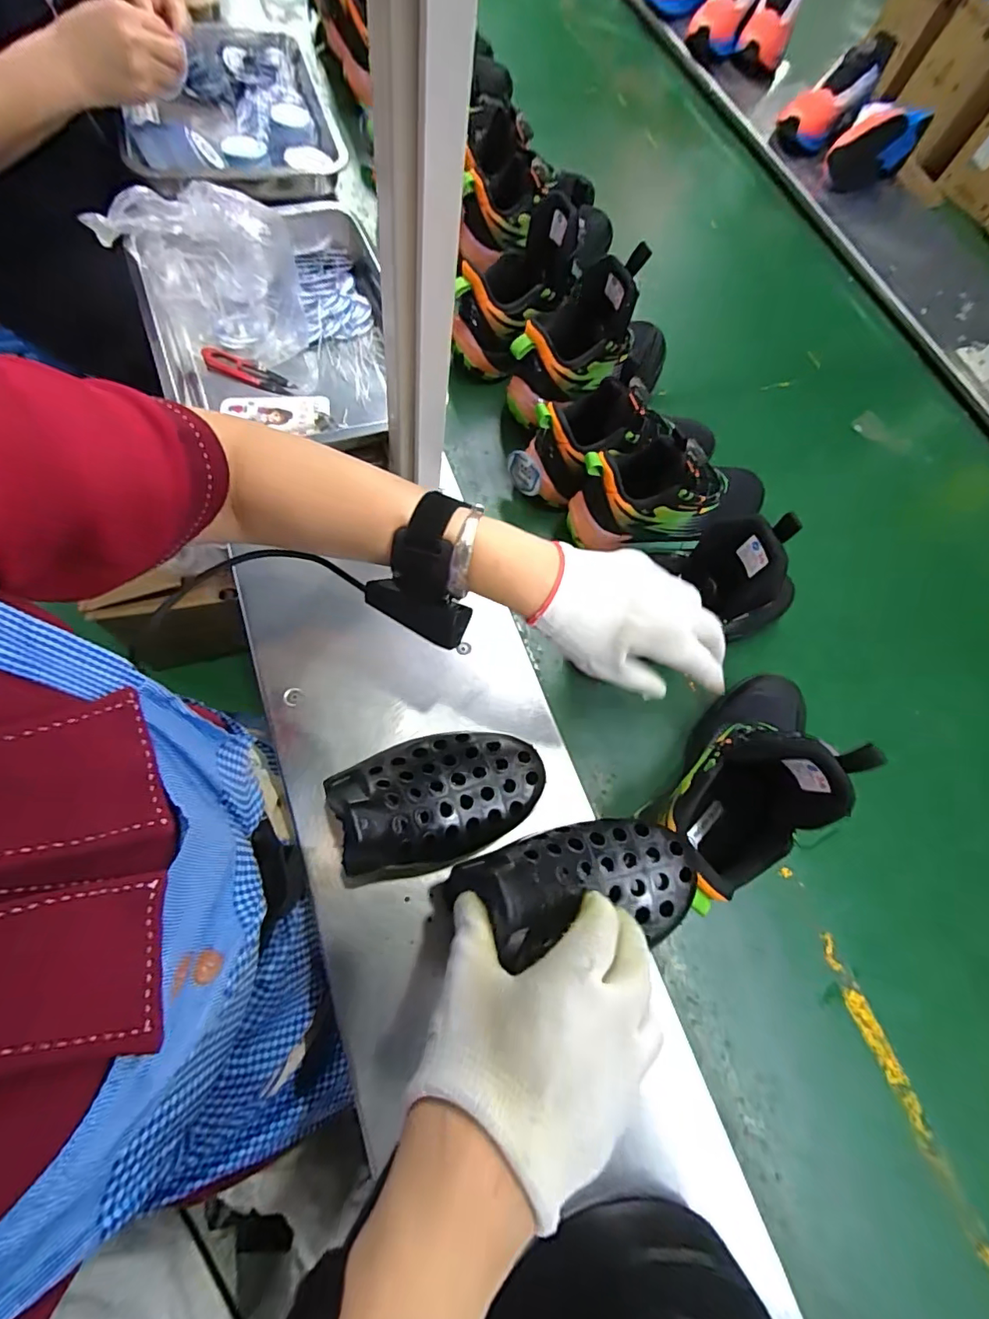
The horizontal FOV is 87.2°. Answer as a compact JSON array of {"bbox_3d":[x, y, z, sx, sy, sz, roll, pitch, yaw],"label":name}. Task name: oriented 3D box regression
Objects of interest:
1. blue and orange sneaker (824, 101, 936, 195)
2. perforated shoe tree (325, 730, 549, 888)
[{"bbox_3d":[0.659,-0.895,0.905,0.094,0.096,0.206,42,73,14],"label":"blue and orange sneaker"},{"bbox_3d":[-0.036,0.087,0.338,0.139,0.054,0.084,-17,70,-8],"label":"perforated shoe tree"}]

